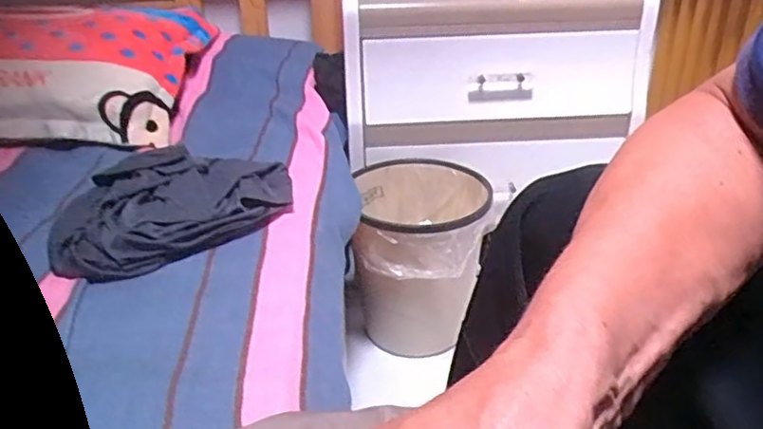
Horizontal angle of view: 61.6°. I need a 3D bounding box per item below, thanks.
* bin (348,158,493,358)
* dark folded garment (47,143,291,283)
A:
[{"bbox_3d":[0.066,0.074,1.052,0.208,0.240,0.241,-1,28,2],"label":"bin"},{"bbox_3d":[-0.236,-0.018,0.724,0.264,0.057,0.205,-13,30,-21],"label":"dark folded garment"}]

